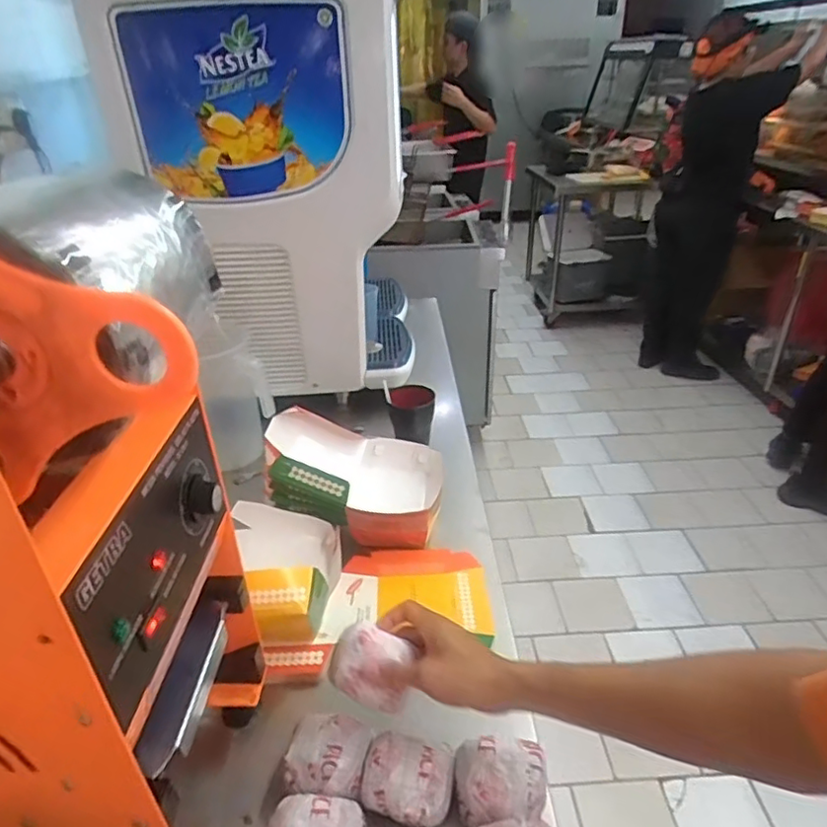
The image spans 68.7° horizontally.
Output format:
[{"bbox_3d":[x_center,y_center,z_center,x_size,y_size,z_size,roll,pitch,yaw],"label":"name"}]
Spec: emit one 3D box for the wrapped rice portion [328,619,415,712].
[{"bbox_3d":[-0.039,0.231,0.555,0.075,0.044,0.053,9,32,18],"label":"wrapped rice portion"}]

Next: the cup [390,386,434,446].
[{"bbox_3d":[-0.001,0.000,1.022,0.072,0.080,0.061,4,31,9],"label":"cup"}]

